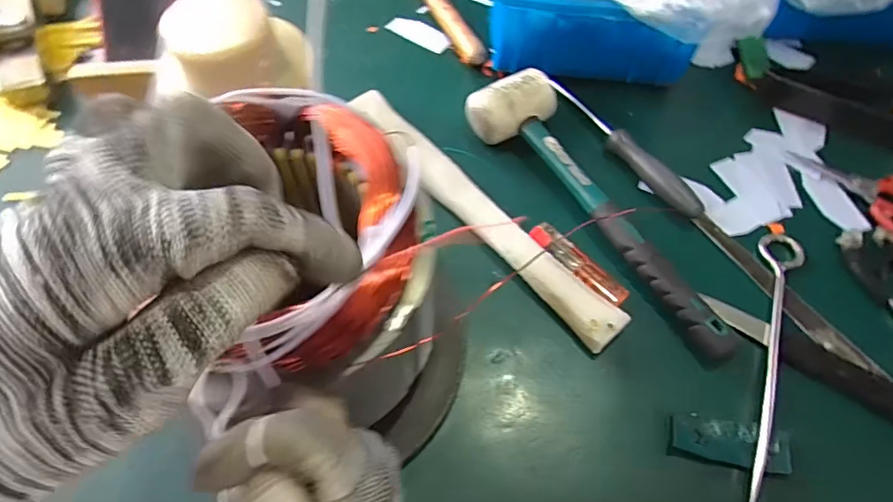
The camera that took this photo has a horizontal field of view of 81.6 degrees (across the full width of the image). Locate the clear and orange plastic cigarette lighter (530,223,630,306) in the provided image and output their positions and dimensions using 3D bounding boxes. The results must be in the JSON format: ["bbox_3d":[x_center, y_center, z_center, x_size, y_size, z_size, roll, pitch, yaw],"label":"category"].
[{"bbox_3d":[0.103,0.009,0.404,0.086,0.014,0.020,39,66,19],"label":"clear and orange plastic cigarette lighter"}]

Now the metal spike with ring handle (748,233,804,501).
[{"bbox_3d":[0.226,0.070,0.368,0.027,0.012,0.214,24,62,12],"label":"metal spike with ring handle"}]

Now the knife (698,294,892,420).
[{"bbox_3d":[0.287,0.090,0.364,0.209,0.017,0.034,31,64,15],"label":"knife"}]

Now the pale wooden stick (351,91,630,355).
[{"bbox_3d":[0.021,-0.035,0.420,0.033,0.021,0.293,-38,68,-21],"label":"pale wooden stick"}]

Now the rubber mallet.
[{"bbox_3d":[0.121,-0.038,0.410,0.069,0.043,0.279,-29,65,-17],"label":"rubber mallet"}]

